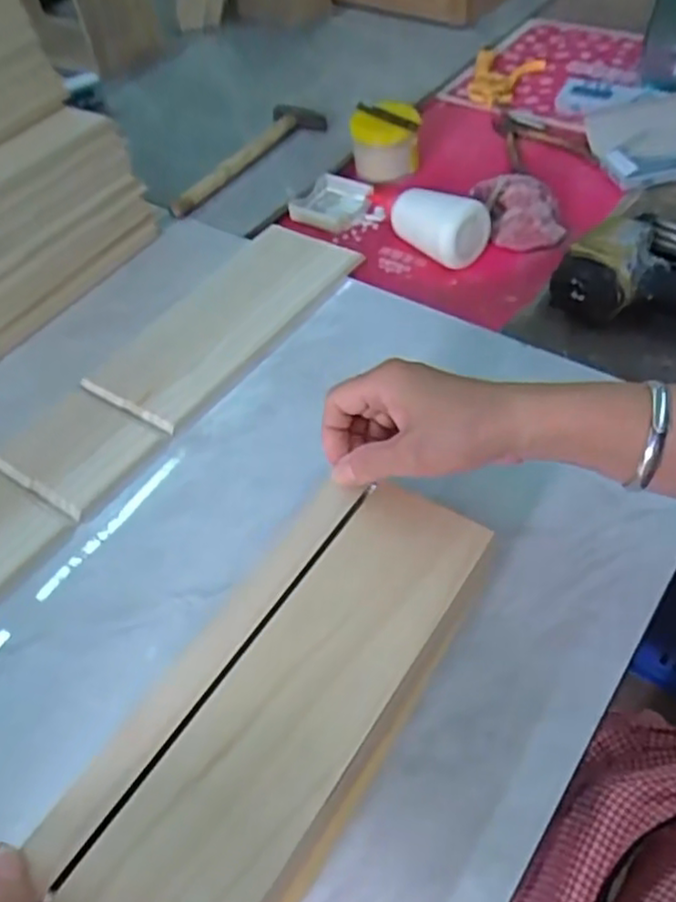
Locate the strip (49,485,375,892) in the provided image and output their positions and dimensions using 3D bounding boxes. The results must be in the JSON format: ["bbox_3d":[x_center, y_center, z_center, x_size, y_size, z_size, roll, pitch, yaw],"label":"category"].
[{"bbox_3d":[-0.055,0.111,0.374,0.008,0.008,0.259,27,59,24],"label":"strip"}]

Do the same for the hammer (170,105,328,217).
[{"bbox_3d":[-0.114,-0.352,0.822,0.079,0.017,0.244,25,57,23],"label":"hammer"}]

